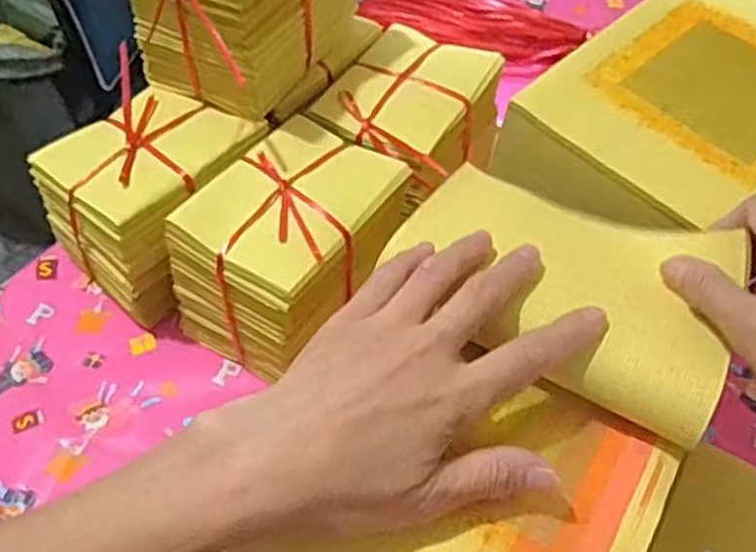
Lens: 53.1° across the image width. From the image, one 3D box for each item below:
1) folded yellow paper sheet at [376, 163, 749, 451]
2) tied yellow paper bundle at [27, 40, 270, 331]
[{"bbox_3d":[0.088,-0.001,0.367,0.160,0.020,0.115,22,54,15],"label":"folded yellow paper sheet"},{"bbox_3d":[-0.192,-0.064,0.656,0.151,0.138,0.155,31,57,21],"label":"tied yellow paper bundle"}]

